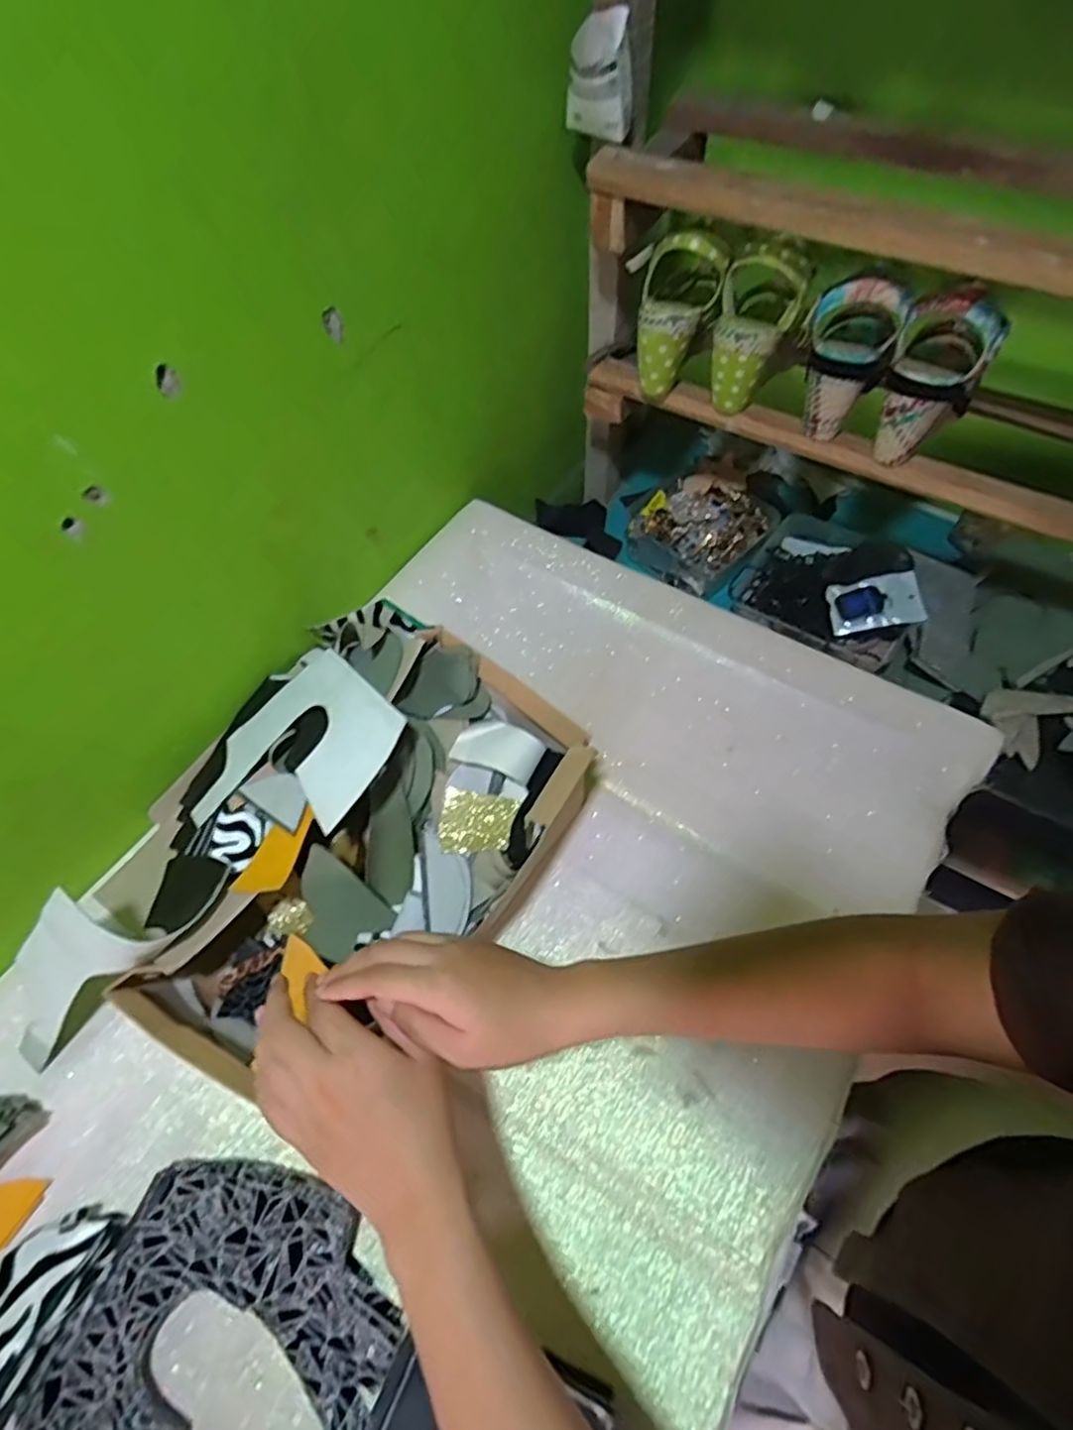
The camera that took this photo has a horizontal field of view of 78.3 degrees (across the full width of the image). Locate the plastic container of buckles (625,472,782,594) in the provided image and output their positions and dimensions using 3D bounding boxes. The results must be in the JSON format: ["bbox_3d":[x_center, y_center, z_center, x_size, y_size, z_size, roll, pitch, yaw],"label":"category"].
[{"bbox_3d":[0.221,-0.254,0.902,0.157,0.060,0.162,-40,65,-21],"label":"plastic container of buckles"}]

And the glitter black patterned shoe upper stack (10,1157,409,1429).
[{"bbox_3d":[-0.193,0.394,0.399,0.184,0.022,0.196,22,61,15],"label":"glitter black patterned shoe upper stack"}]

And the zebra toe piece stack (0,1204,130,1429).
[{"bbox_3d":[-0.326,0.376,0.417,0.061,0.038,0.120,26,62,17],"label":"zebra toe piece stack"}]

